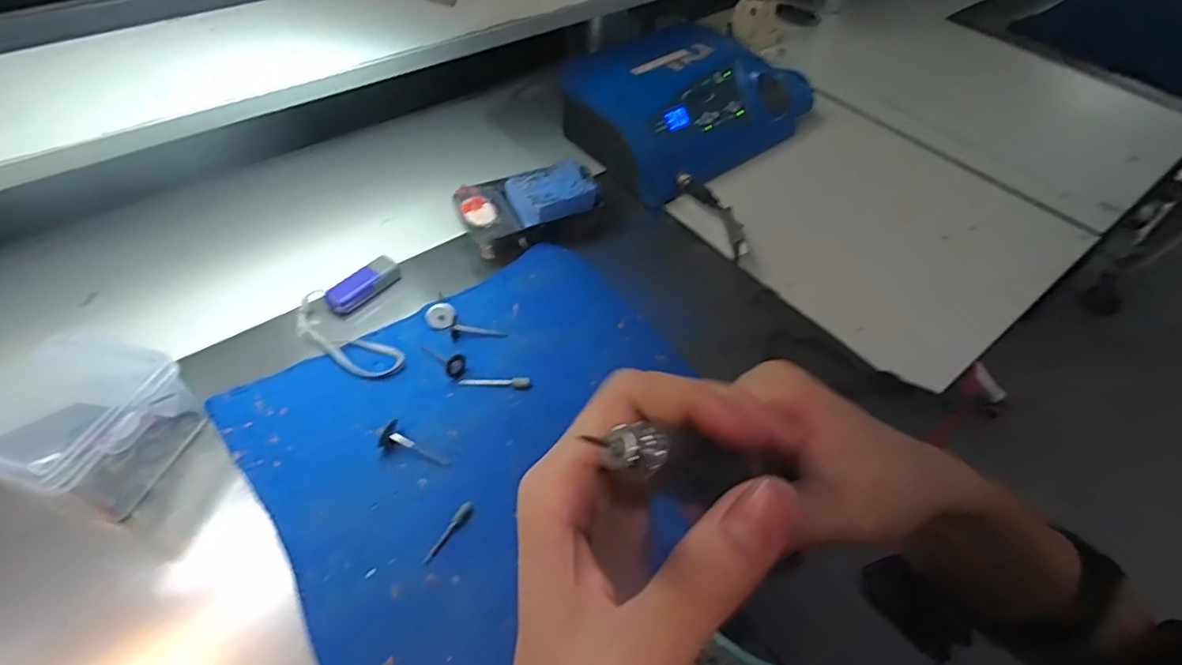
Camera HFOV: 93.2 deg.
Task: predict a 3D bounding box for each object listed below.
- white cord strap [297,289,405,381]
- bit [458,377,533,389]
[{"bbox_3d":[-0.188,0.003,0.421,0.105,0.013,0.035,30,56,20],"label":"white cord strap"},{"bbox_3d":[-0.069,0.036,0.406,0.051,0.005,0.008,3,51,0],"label":"bit"}]

